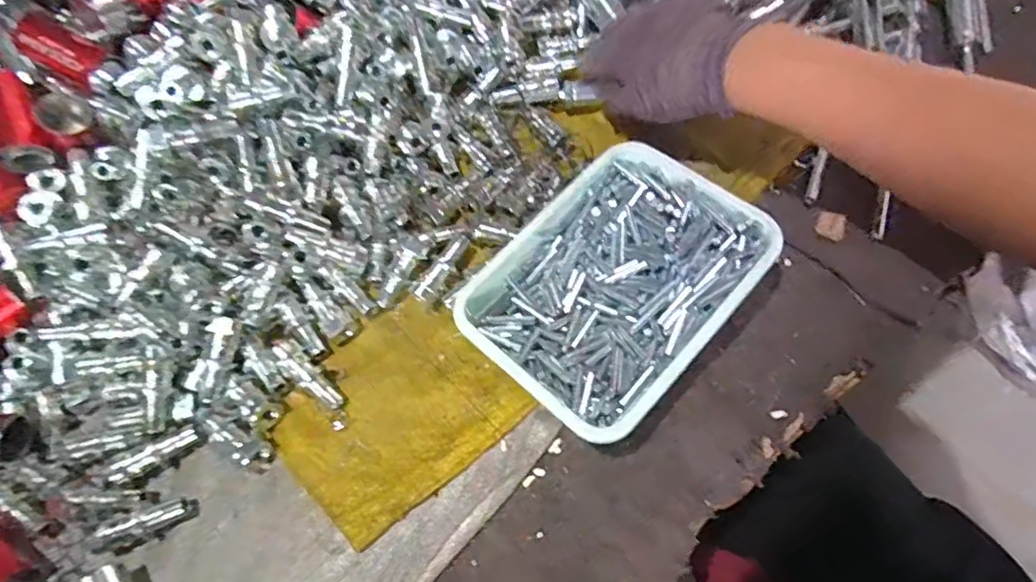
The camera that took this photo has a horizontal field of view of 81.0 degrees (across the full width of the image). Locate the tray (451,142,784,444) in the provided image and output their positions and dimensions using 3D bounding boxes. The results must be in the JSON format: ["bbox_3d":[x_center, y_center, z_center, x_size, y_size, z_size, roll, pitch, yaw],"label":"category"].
[{"bbox_3d":[0.057,-0.003,0.371,0.132,0.041,0.178,40,74,21],"label":"tray"}]

